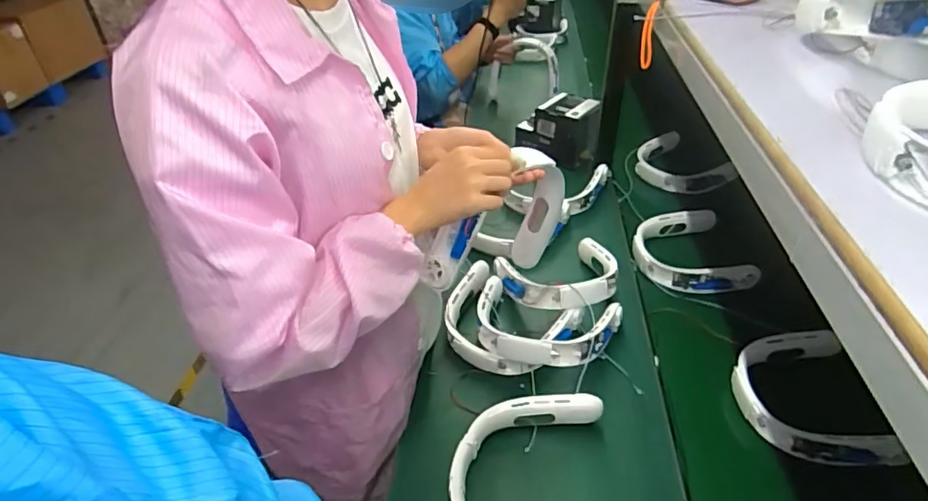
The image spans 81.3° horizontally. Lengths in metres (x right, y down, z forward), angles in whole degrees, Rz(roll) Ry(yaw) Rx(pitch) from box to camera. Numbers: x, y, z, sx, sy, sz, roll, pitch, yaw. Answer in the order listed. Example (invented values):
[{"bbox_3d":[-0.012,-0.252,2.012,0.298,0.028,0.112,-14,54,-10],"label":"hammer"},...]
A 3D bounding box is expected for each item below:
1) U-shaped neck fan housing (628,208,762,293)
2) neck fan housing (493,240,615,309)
[{"bbox_3d":[0.461,0.006,1.114,0.189,0.083,0.213,-4,33,-7],"label":"U-shaped neck fan housing"},{"bbox_3d":[0.184,0.050,1.027,0.212,0.076,0.188,-8,34,-13],"label":"neck fan housing"}]

